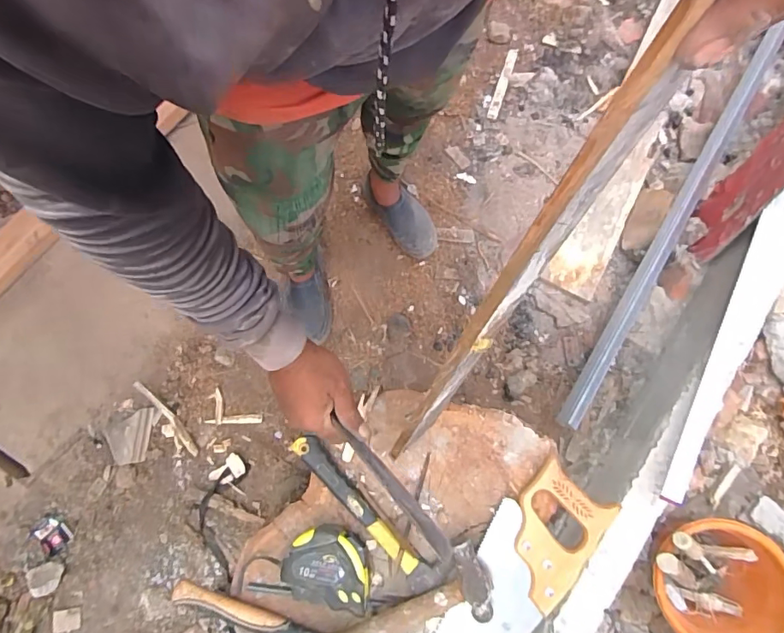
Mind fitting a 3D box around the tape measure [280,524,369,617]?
[{"bbox_3d":[-0.078,0.309,0.600,0.108,0.040,0.084,11,80,-1],"label":"tape measure"}]

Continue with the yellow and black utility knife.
[{"bbox_3d":[-0.049,0.239,0.626,0.029,0.016,0.217,-44,85,-9],"label":"yellow and black utility knife"}]

